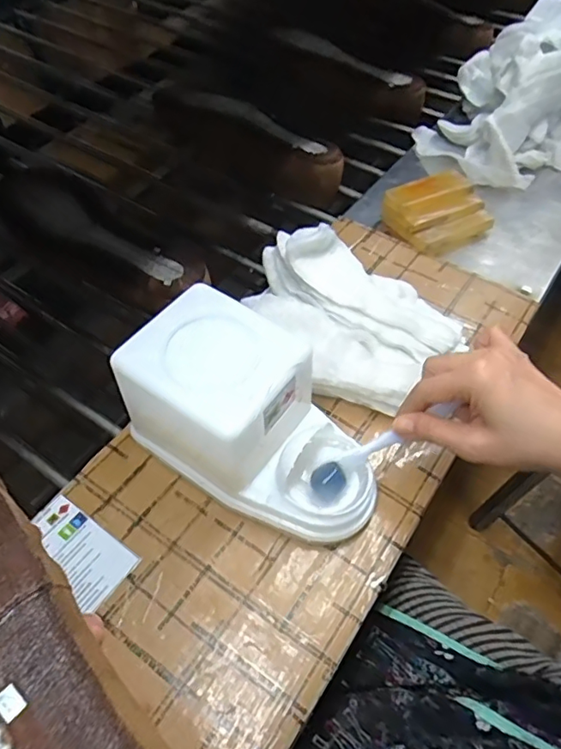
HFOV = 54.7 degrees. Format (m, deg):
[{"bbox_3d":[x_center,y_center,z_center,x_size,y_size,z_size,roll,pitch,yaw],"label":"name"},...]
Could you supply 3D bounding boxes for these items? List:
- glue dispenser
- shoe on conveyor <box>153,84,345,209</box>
[{"bbox_3d":[-0.016,0.035,0.391,0.189,0.105,0.105,27,57,18],"label":"glue dispenser"},{"bbox_3d":[-0.053,-0.311,0.726,0.288,0.085,0.083,30,59,20],"label":"shoe on conveyor"}]

